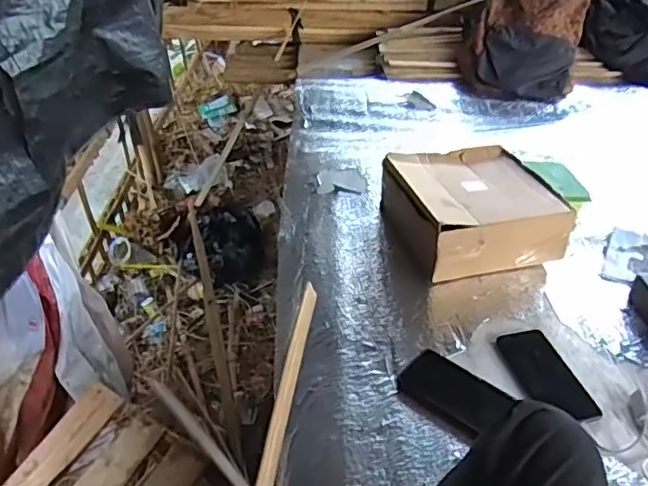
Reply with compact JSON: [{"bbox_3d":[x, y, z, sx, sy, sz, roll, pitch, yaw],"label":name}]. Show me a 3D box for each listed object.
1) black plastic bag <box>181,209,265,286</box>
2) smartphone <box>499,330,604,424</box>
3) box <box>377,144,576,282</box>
[{"bbox_3d":[-0.338,0.003,1.887,0.276,0.098,0.308,-3,37,-7],"label":"black plastic bag"},{"bbox_3d":[0.307,0.183,0.800,0.075,0.013,0.158,-9,38,-12],"label":"smartphone"},{"bbox_3d":[0.264,-0.063,1.036,0.262,0.124,0.254,-9,39,-12],"label":"box"}]

